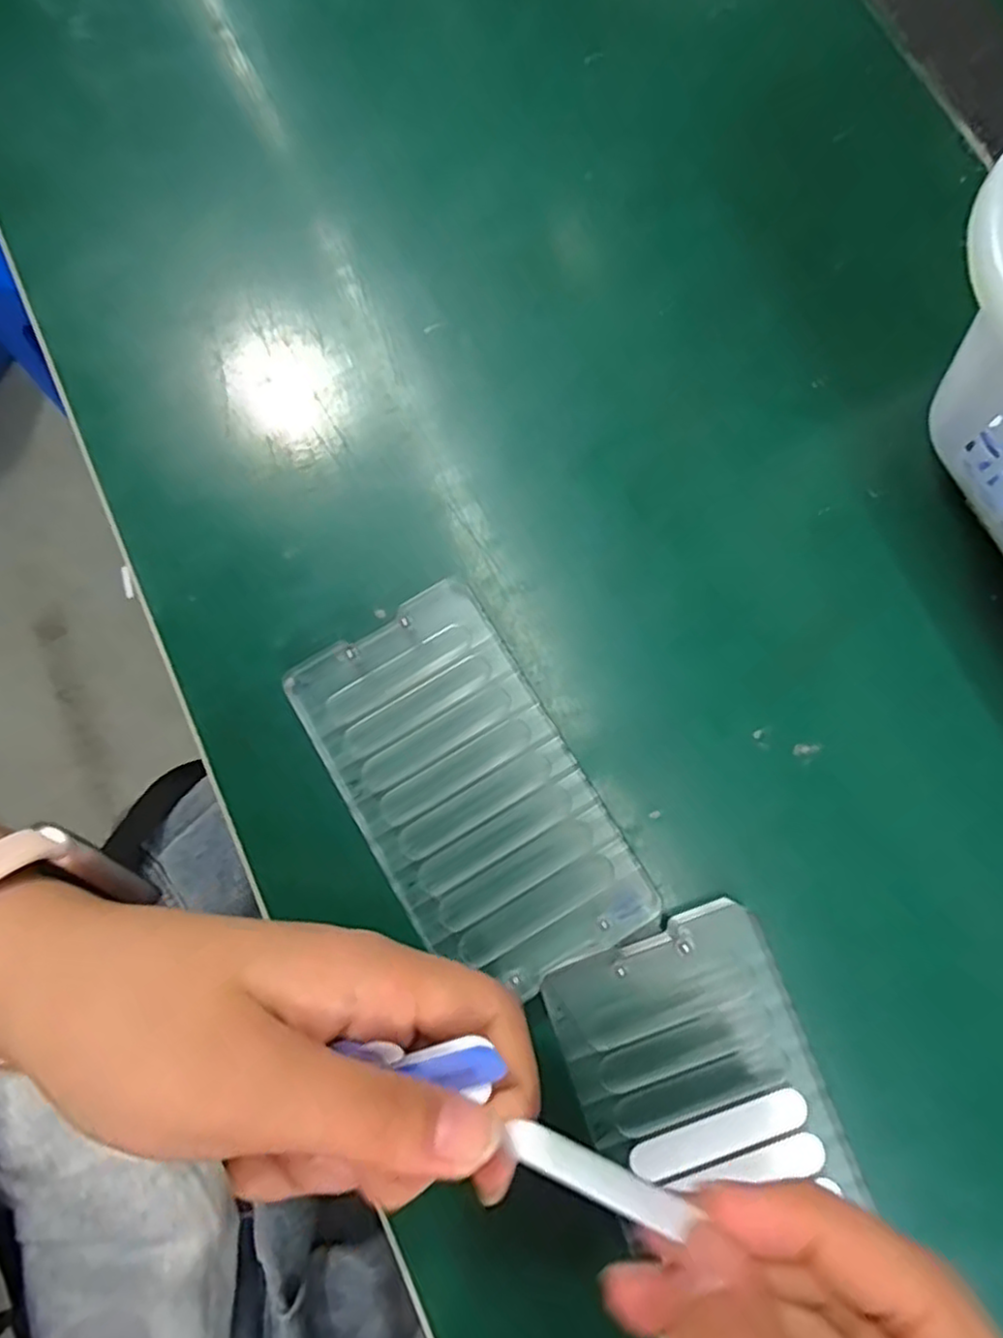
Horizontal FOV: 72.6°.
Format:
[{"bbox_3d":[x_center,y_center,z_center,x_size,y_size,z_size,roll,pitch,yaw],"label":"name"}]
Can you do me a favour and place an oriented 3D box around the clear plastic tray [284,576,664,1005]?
[{"bbox_3d":[-0.011,0.037,0.214,0.067,0.009,0.122,-31,80,-4],"label":"clear plastic tray"}]

